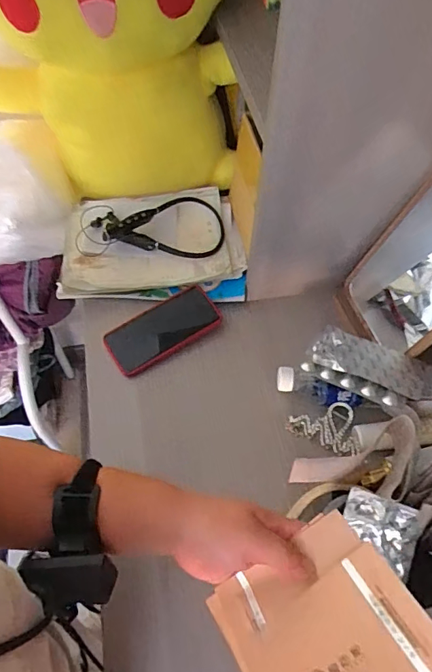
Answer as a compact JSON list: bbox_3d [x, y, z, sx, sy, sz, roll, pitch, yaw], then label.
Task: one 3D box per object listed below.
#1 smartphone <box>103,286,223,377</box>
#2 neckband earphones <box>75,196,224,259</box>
[{"bbox_3d":[-0.075,-0.010,0.657,0.160,0.014,0.075,-32,74,-12],"label":"smartphone"},{"bbox_3d":[-0.102,-0.172,0.722,0.231,0.043,0.108,-3,58,-3],"label":"neckband earphones"}]

